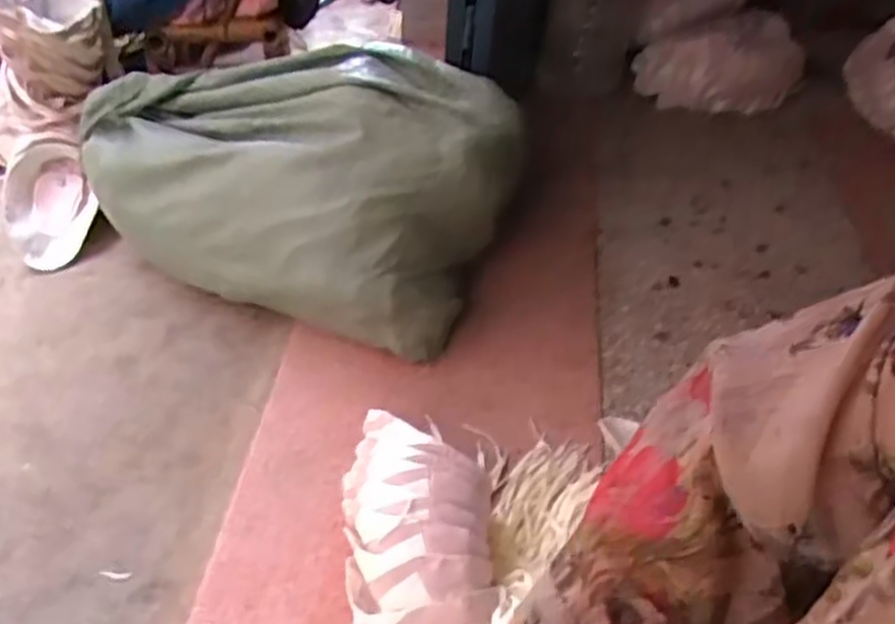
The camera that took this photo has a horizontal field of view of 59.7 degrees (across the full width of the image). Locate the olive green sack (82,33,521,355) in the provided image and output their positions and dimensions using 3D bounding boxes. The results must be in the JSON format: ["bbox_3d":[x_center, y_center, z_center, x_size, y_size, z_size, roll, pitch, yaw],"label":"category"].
[{"bbox_3d":[-0.257,-0.249,1.316,0.680,0.313,0.415,21,46,17],"label":"olive green sack"}]

